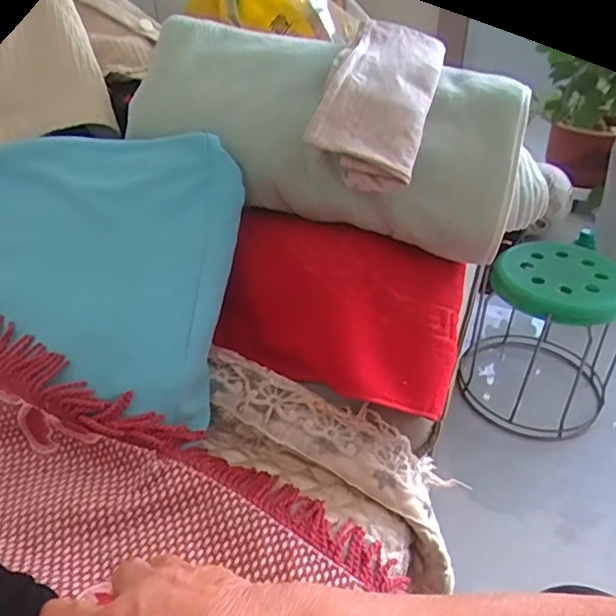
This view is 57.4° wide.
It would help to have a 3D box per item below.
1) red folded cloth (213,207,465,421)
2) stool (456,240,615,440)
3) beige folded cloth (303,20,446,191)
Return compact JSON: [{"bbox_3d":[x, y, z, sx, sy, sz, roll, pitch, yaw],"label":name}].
[{"bbox_3d":[0.025,-0.003,0.468,0.197,0.038,0.141,14,72,10],"label":"red folded cloth"},{"bbox_3d":[0.451,0.047,1.054,0.244,0.308,0.264,0,36,0],"label":"stool"},{"bbox_3d":[0.070,-0.194,0.490,0.080,0.057,0.210,11,52,15],"label":"beige folded cloth"}]

